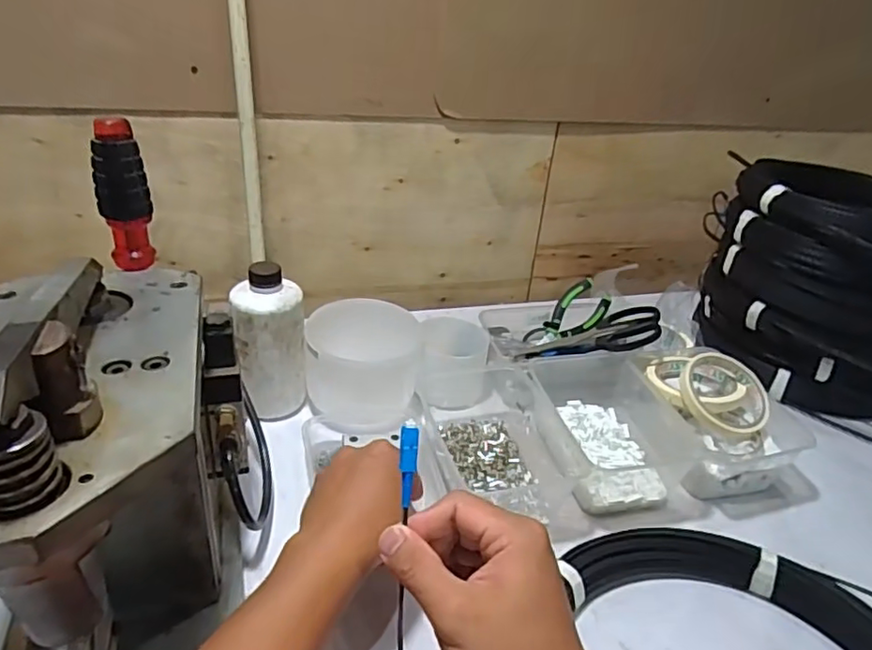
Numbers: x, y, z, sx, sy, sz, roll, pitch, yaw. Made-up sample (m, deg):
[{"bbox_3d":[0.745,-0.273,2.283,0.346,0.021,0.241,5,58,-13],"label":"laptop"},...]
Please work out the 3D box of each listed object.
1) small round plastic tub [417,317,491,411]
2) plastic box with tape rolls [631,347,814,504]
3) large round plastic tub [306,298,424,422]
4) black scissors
[{"bbox_3d":[0.020,0.046,0.678,0.081,0.083,0.067,3,29,-4],"label":"small round plastic tub"},{"bbox_3d":[0.288,0.089,0.642,0.127,0.099,0.178,-2,30,-12],"label":"plastic box with tape rolls"},{"bbox_3d":[-0.078,0.035,0.651,0.116,0.088,0.111,4,29,-2],"label":"large round plastic tub"},{"bbox_3d":[0.177,0.017,0.711,0.170,0.022,0.077,-17,21,25],"label":"black scissors"}]

